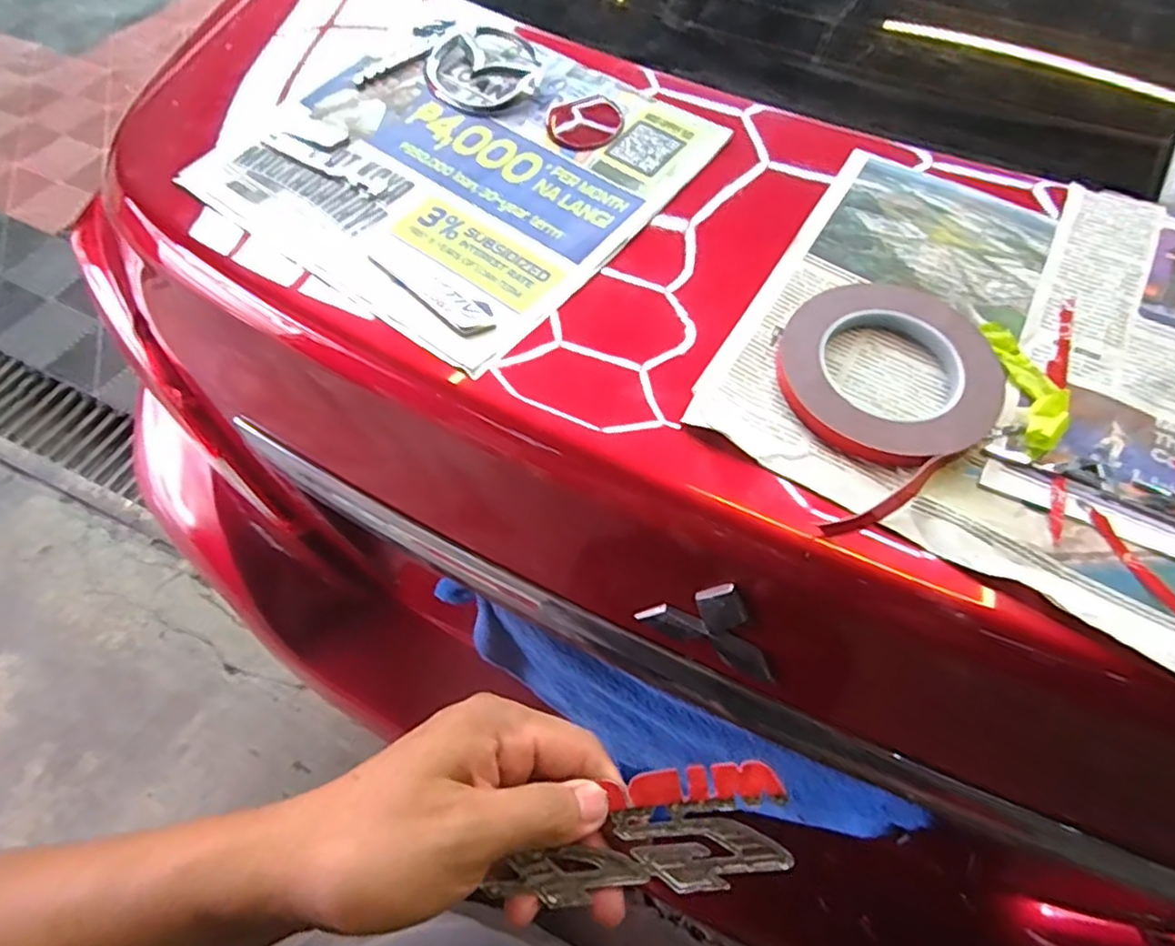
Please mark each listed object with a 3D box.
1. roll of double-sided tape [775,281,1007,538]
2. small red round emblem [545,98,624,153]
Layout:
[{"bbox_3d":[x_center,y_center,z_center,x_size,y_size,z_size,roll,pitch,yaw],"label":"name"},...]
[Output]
[{"bbox_3d":[0.175,-0.048,0.373,0.126,0.018,0.153,-7,58,-6],"label":"roll of double-sided tape"},{"bbox_3d":[-0.002,-0.267,0.506,0.058,0.009,0.063,1,55,-2],"label":"small red round emblem"}]

